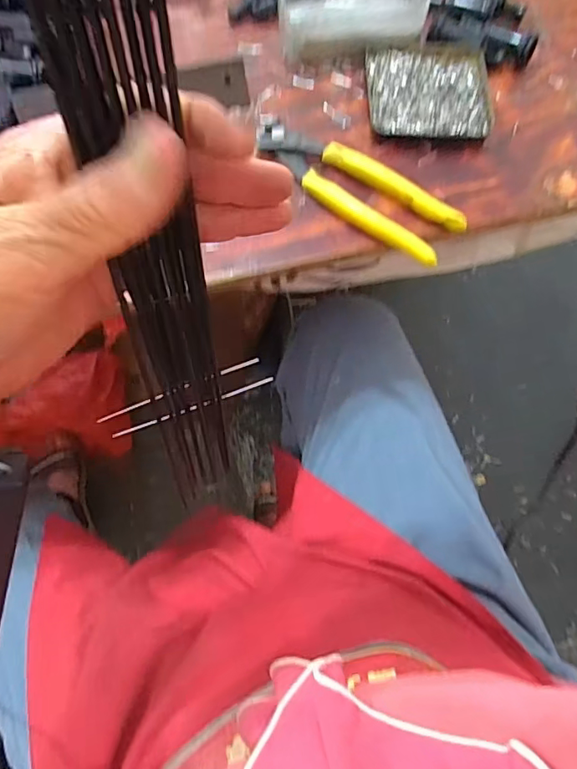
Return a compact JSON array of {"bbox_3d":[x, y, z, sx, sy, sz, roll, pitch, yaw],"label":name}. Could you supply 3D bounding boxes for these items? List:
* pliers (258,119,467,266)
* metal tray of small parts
[{"bbox_3d":[0.048,-0.146,0.383,0.163,0.014,0.046,36,72,12],"label":"pliers"},{"bbox_3d":[0.112,-0.236,0.419,0.095,0.012,0.095,-2,70,-4],"label":"metal tray of small parts"}]

